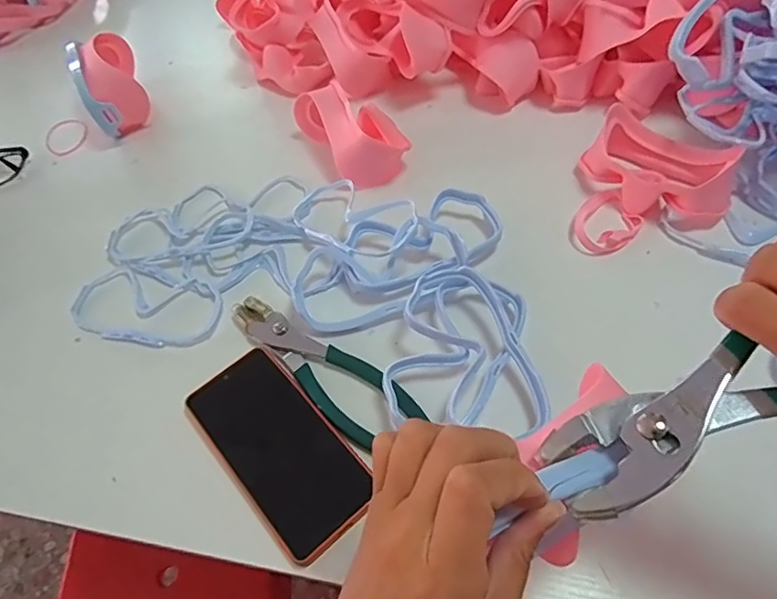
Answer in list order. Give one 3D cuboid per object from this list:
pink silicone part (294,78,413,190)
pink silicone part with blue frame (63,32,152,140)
[{"bbox_3d":[-0.038,-0.183,0.578,0.081,0.059,0.135,-28,57,-14],"label":"pink silicone part"},{"bbox_3d":[-0.333,-0.259,0.655,0.067,0.083,0.135,-23,56,-11],"label":"pink silicone part with blue frame"}]

